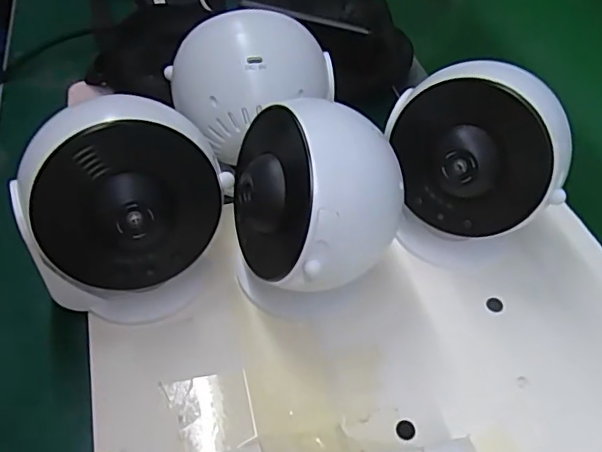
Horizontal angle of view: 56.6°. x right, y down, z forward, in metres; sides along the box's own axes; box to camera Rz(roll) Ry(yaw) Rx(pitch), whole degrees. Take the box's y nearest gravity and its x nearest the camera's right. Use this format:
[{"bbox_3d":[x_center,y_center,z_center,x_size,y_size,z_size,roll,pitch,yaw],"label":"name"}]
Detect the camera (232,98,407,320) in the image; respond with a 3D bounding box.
[{"bbox_3d":[0.002,-0.006,0.328,0.091,0.120,0.098,2,49,-2],"label":"camera"}]

